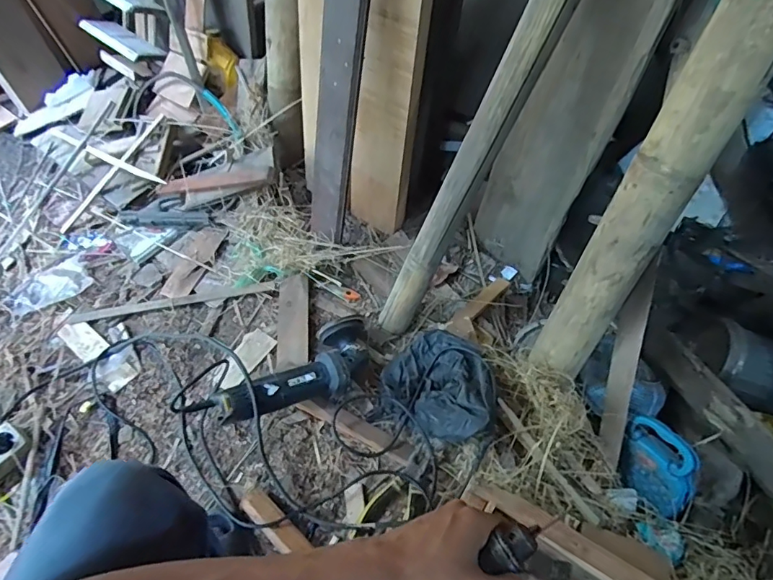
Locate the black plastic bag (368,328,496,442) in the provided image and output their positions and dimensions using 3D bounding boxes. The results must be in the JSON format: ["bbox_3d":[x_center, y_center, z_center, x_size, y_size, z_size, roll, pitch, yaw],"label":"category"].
[{"bbox_3d":[0.093,0.152,0.812,0.195,0.112,0.180,24,58,14],"label":"black plastic bag"}]

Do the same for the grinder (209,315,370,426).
[{"bbox_3d":[-0.139,0.146,0.814,0.296,0.082,0.114,-25,59,-32],"label":"grinder"}]

